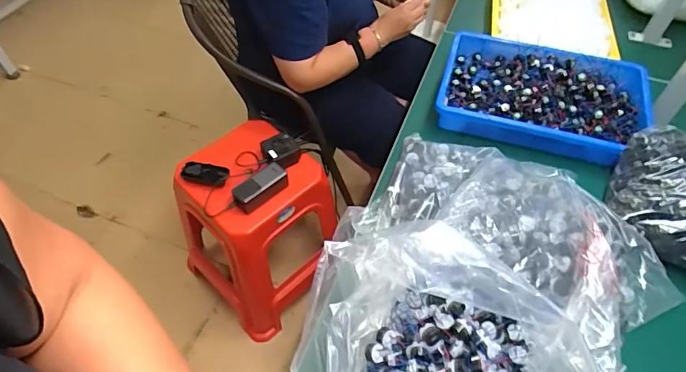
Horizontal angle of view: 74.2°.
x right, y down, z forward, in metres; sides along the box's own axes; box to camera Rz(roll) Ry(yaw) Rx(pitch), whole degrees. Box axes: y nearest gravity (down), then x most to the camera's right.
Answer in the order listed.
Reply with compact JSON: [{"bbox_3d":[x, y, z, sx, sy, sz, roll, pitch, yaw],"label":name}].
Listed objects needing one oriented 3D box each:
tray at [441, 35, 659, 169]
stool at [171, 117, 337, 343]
[{"bbox_3d":[0.374,-0.176,0.852,0.366,0.060,0.256,15,54,13],"label":"tray"},{"bbox_3d":[-0.249,0.111,1.271,0.364,0.485,0.349,37,61,24],"label":"stool"}]

